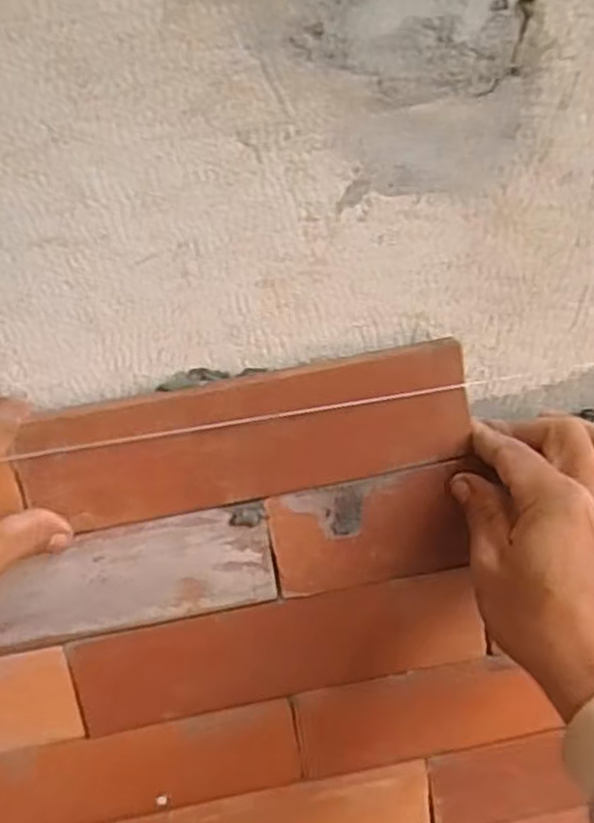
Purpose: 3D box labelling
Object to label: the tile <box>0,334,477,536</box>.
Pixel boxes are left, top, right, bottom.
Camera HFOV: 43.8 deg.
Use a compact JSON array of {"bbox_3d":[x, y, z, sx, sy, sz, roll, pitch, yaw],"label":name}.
[{"bbox_3d":[-0.022,0.015,0.381,0.224,0.066,0.007,-10,18,-5],"label":"tile"}]

